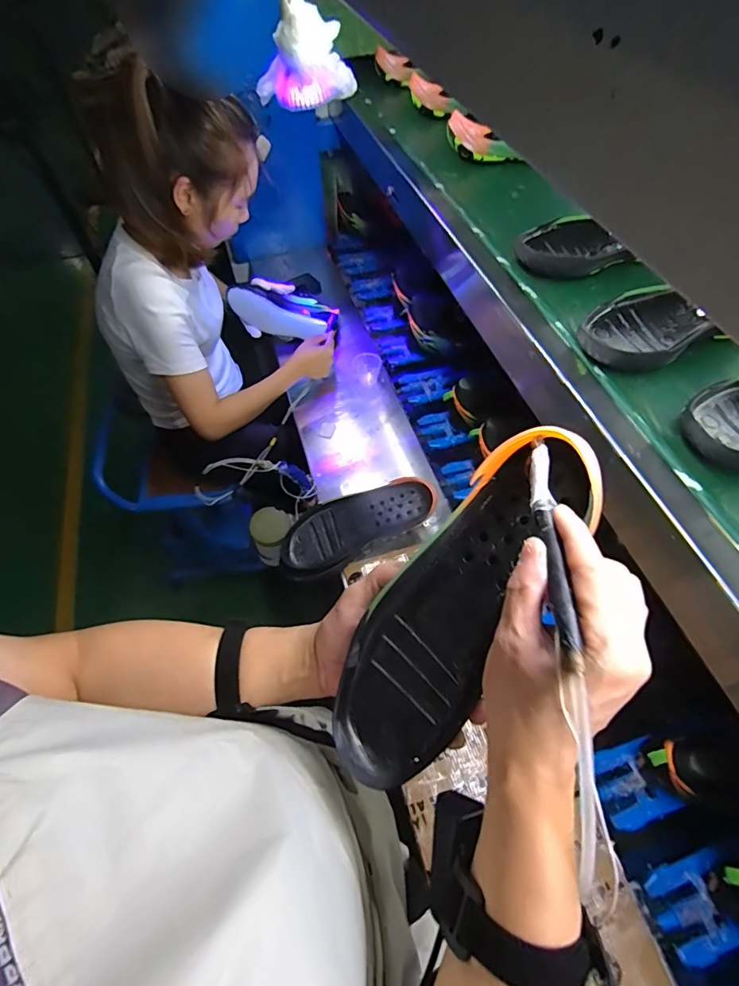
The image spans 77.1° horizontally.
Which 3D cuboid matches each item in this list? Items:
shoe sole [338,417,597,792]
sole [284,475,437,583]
[{"bbox_3d":[0.062,0.079,0.338,0.096,0.046,0.274,32,93,22],"label":"shoe sole"},{"bbox_3d":[-0.025,0.052,0.802,0.276,0.034,0.110,-30,86,0],"label":"sole"}]

